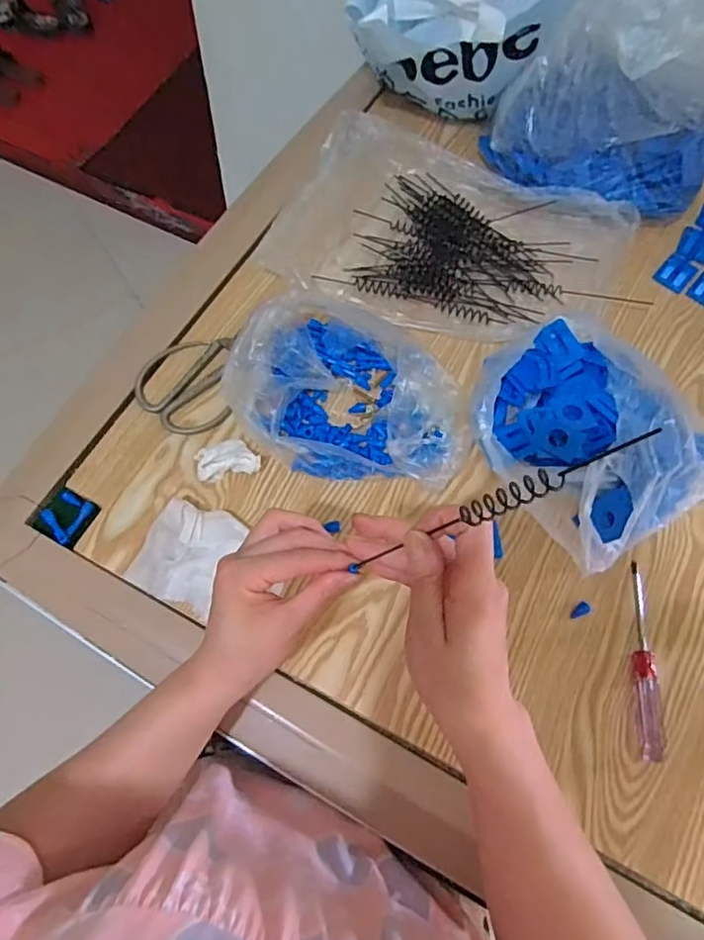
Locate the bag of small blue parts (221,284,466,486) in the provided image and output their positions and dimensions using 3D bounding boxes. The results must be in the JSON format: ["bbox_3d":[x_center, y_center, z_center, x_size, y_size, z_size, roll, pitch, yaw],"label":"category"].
[{"bbox_3d":[0.001,-0.067,0.507,0.207,0.078,0.142,21,68,5],"label":"bag of small blue parts"}]

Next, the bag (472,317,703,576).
[{"bbox_3d":[0.216,-0.040,0.520,0.191,0.058,0.214,-31,73,-15],"label":"bag"}]

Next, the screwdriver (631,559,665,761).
[{"bbox_3d":[0.235,0.149,0.461,0.020,0.013,0.149,7,67,0],"label":"screwdriver"}]

